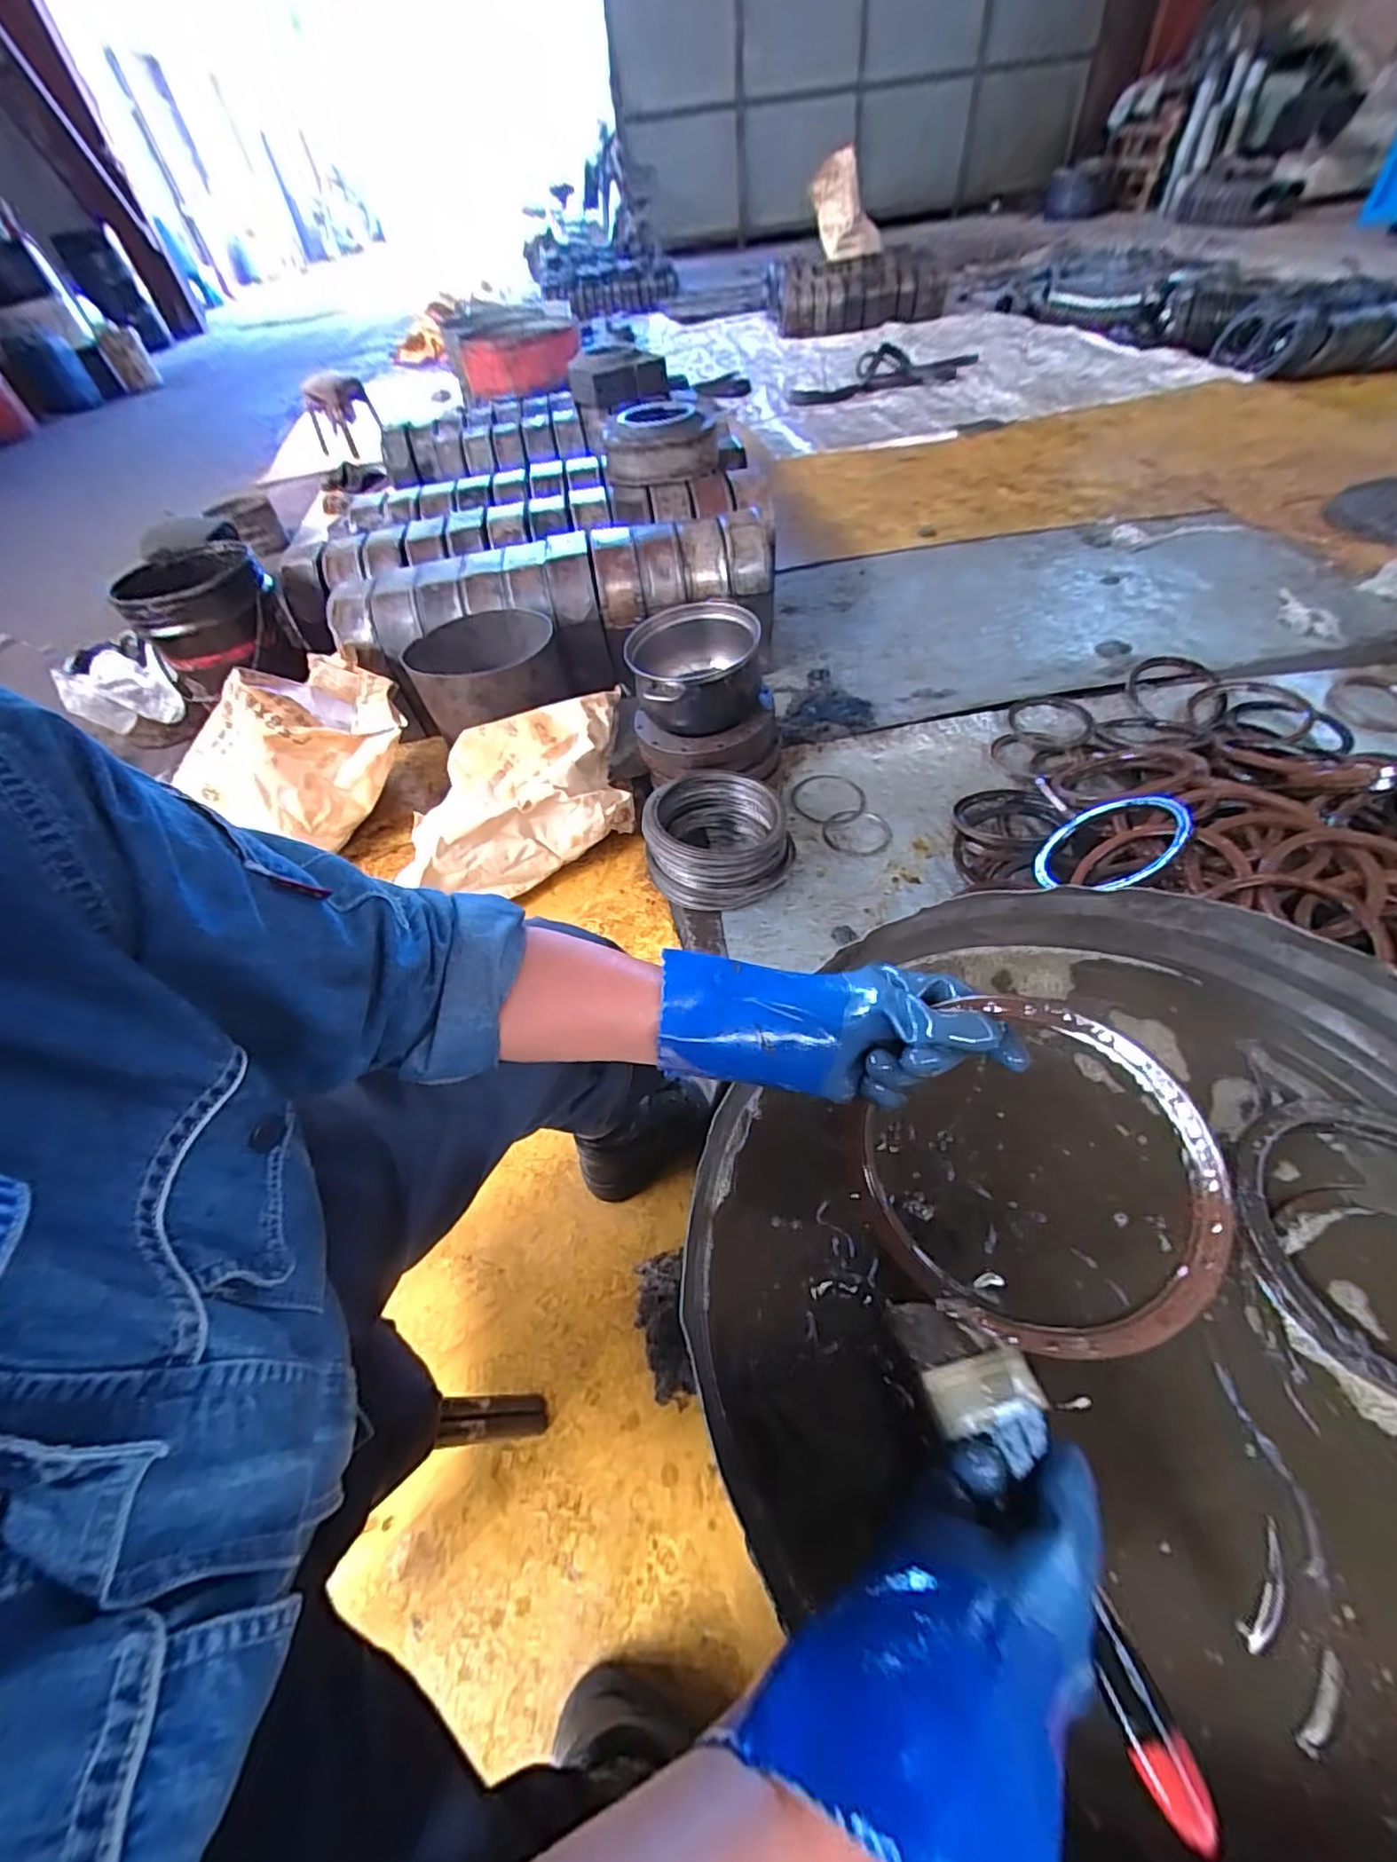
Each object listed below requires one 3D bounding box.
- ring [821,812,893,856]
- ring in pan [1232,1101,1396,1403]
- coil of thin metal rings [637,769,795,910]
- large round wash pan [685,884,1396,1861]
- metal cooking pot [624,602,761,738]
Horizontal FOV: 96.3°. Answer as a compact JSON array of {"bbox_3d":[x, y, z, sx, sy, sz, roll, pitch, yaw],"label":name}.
[{"bbox_3d":[0.289,-0.176,1.131,0.129,0.007,0.111,-6,58,-5],"label":"ring"},{"bbox_3d":[0.477,0.212,0.424,0.197,0.021,0.193,-4,51,4],"label":"ring in pan"},{"bbox_3d":[0.036,-0.151,1.035,0.233,0.123,0.223,-4,51,4],"label":"coil of thin metal rings"},{"bbox_3d":[0.305,0.223,0.410,0.561,0.125,0.550,36,60,25],"label":"large round wash pan"},{"bbox_3d":[-0.008,-0.470,1.138,0.226,0.133,0.261,-6,52,-4],"label":"metal cooking pot"}]

